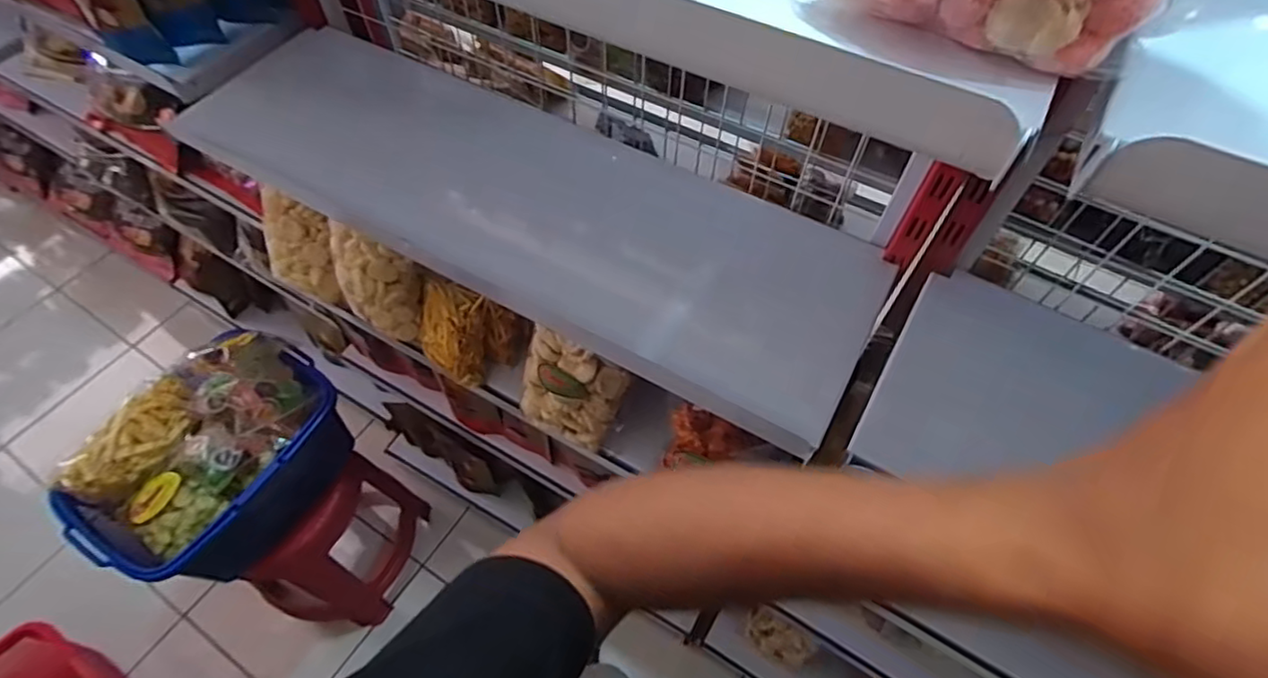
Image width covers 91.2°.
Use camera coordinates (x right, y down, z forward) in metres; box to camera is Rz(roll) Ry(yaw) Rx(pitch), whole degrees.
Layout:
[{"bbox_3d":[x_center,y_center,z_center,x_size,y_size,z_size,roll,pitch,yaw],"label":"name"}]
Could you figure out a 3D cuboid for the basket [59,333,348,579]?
[{"bbox_3d":[-0.712,0.214,1.086,0.243,0.254,0.409,28,61,16],"label":"basket"}]

